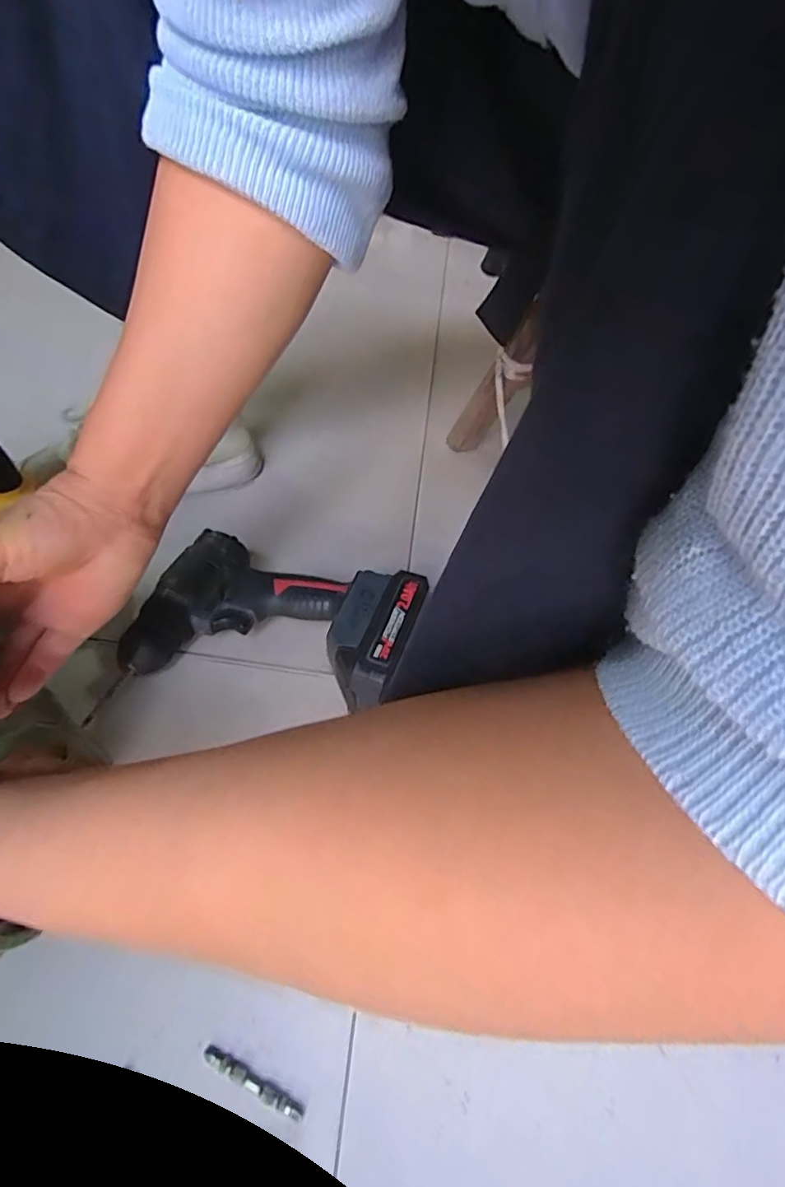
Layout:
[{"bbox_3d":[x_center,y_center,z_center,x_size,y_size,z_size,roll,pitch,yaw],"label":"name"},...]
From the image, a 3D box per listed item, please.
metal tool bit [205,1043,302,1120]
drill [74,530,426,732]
[{"bbox_3d":[-0.077,0.269,0.298,0.062,0.006,0.008,22,53,14],"label":"metal tool bit"},{"bbox_3d":[-0.095,0.036,0.443,0.210,0.080,0.149,15,52,8],"label":"drill"}]

